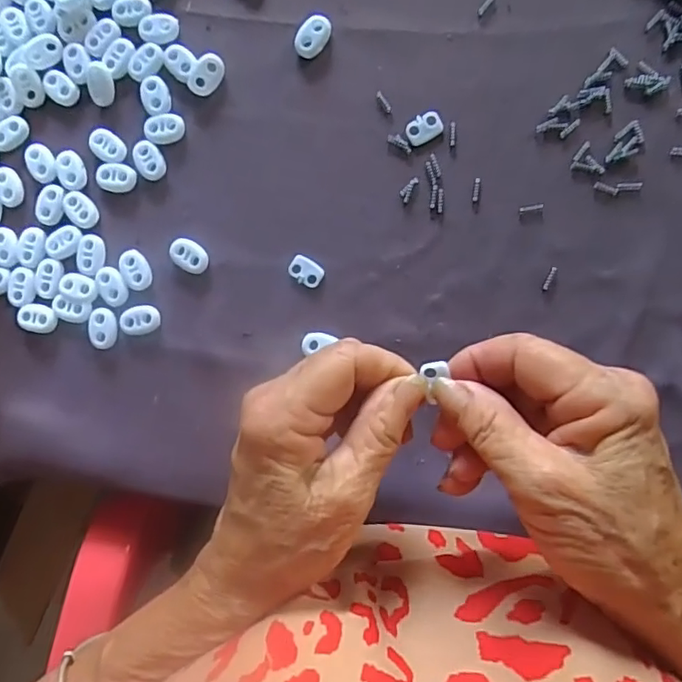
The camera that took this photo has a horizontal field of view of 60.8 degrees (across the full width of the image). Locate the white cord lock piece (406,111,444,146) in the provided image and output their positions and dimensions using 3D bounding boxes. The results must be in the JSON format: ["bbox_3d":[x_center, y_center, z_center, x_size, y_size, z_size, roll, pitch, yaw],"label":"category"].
[{"bbox_3d":[0.043,-0.111,0.302,0.019,0.004,0.013,-26,87,6],"label":"white cord lock piece"}]

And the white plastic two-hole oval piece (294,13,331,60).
[{"bbox_3d":[-0.015,-0.162,0.309,0.014,0.008,0.022,43,95,5],"label":"white plastic two-hole oval piece"}]

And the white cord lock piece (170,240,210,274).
[{"bbox_3d":[-0.082,-0.046,0.317,0.021,0.007,0.015,34,94,5],"label":"white cord lock piece"}]

